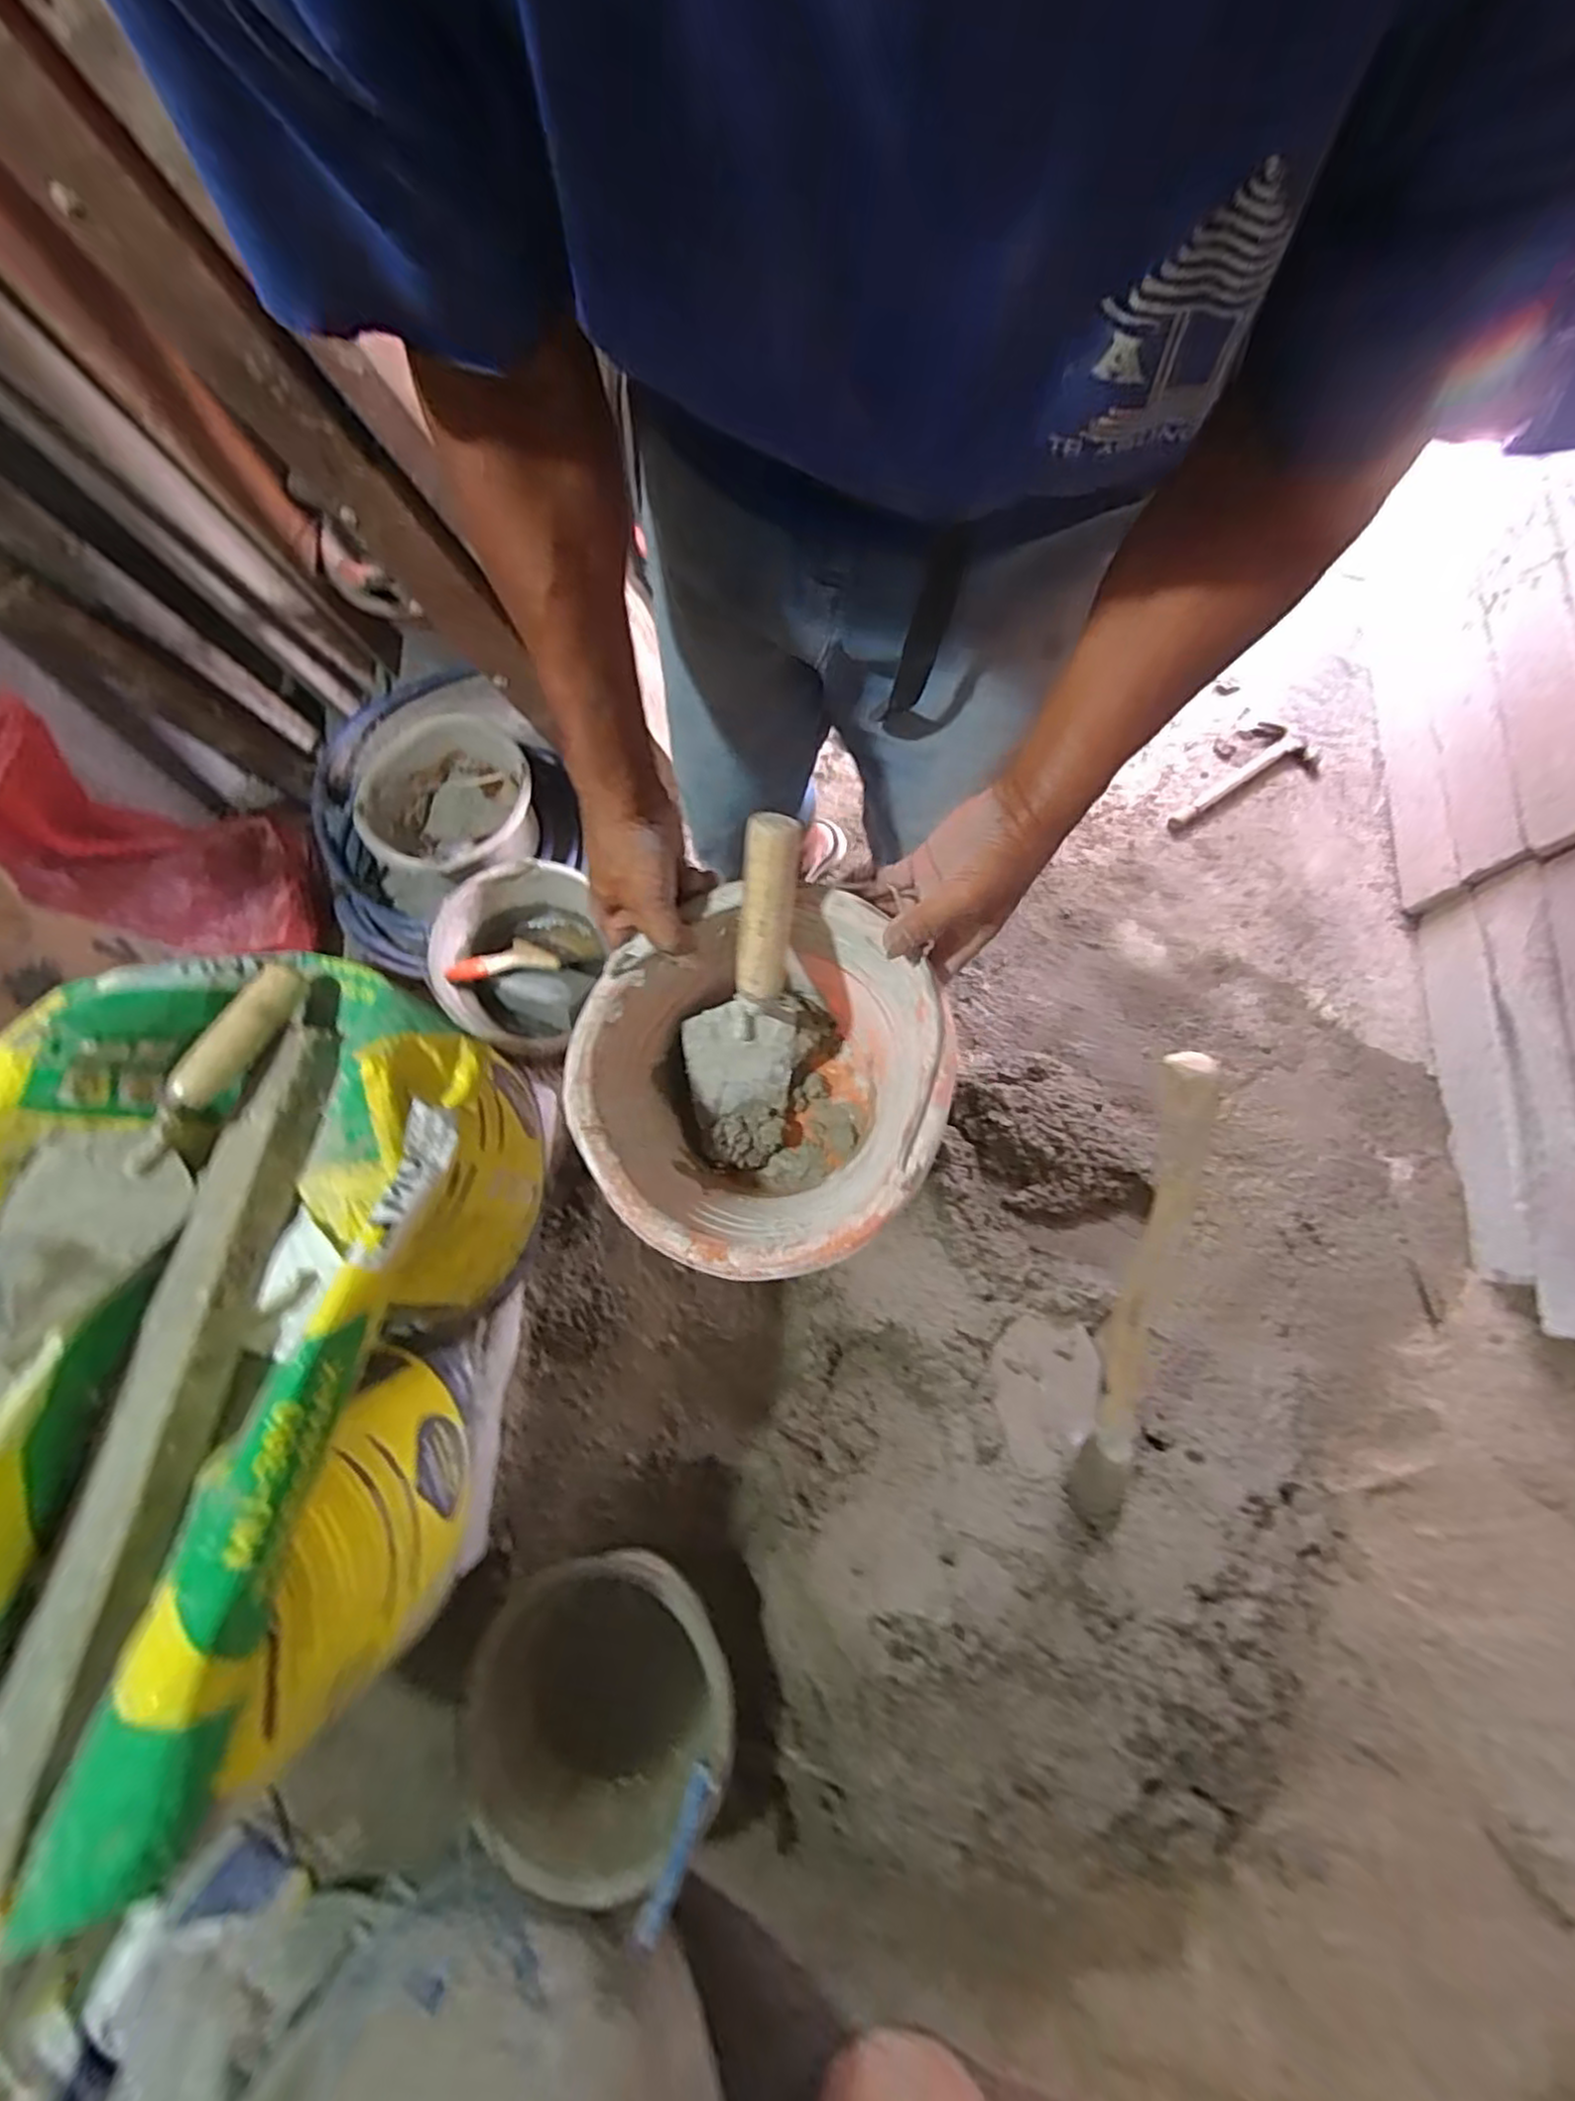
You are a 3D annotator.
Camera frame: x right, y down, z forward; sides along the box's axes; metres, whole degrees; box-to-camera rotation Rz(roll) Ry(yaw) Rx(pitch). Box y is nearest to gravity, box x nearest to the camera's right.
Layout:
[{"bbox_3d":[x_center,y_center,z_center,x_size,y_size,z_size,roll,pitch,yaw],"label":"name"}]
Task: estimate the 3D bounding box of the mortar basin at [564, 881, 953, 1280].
[{"bbox_3d":[-0.019,0.032,0.560,0.242,0.168,0.246,0,77,2],"label":"mortar basin"}]

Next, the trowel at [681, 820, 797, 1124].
[{"bbox_3d":[-0.029,-0.048,0.534,0.080,0.247,0.063,17,48,6],"label":"trowel"}]

